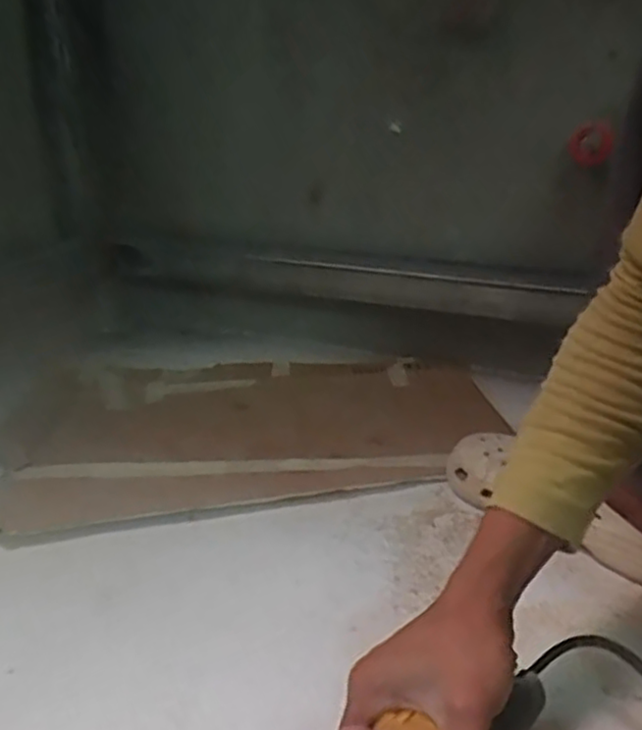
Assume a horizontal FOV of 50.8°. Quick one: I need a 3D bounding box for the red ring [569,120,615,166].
[{"bbox_3d":[0.308,-0.253,0.770,0.049,0.046,0.006,-11,4,3],"label":"red ring"}]

